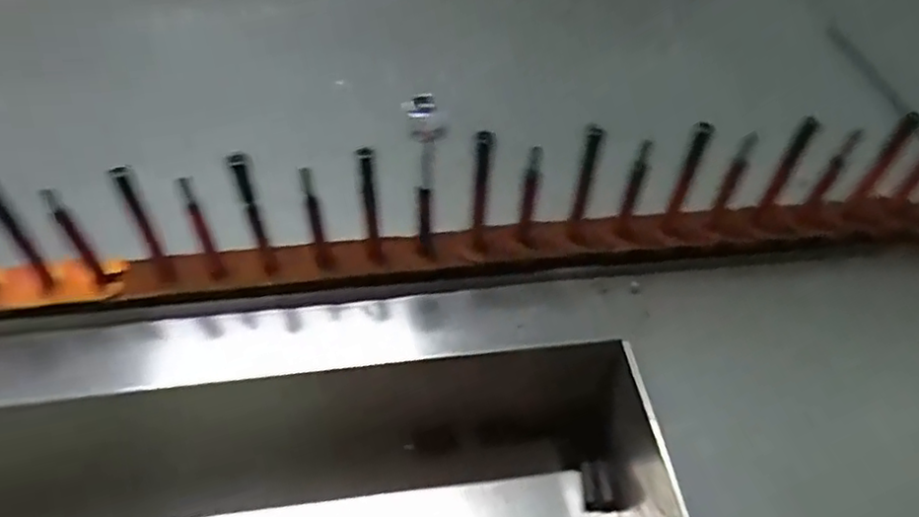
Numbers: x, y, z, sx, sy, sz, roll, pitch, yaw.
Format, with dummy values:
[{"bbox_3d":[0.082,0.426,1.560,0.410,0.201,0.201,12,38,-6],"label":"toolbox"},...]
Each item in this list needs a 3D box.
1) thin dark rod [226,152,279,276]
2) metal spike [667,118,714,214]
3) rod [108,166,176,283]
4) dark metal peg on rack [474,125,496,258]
[{"bbox_3d":[-0.187,-0.041,0.605,0.015,0.141,0.022,-22,51,-19],"label":"thin dark rod"},{"bbox_3d":[0.228,-0.087,0.665,0.016,0.114,0.017,20,51,17],"label":"metal spike"},{"bbox_3d":[-0.278,-0.027,0.593,0.015,0.131,0.013,-26,53,-22],"label":"rod"},{"bbox_3d":[0.022,-0.064,0.629,0.012,0.128,0.017,-26,53,-22],"label":"dark metal peg on rack"}]

